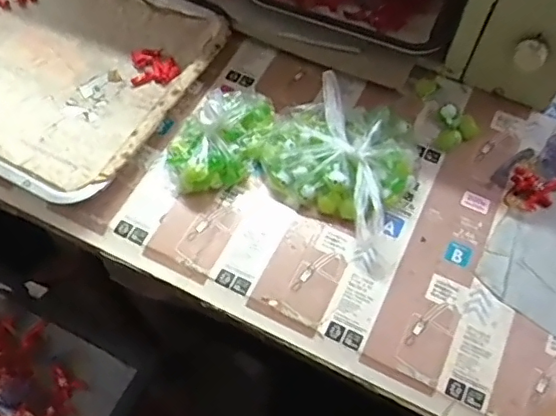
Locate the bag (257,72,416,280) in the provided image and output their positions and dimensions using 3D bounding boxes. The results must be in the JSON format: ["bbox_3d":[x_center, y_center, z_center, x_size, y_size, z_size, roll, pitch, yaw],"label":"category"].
[{"bbox_3d":[0.052,-0.036,0.490,0.134,0.042,0.147,21,63,8],"label":"bag"}]

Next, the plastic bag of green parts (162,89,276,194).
[{"bbox_3d":[-0.053,-0.067,0.495,0.069,0.050,0.114,24,63,10],"label":"plastic bag of green parts"}]

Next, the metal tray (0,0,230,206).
[{"bbox_3d":[-0.234,-0.153,0.556,0.309,0.030,0.257,26,63,11],"label":"metal tray"}]

